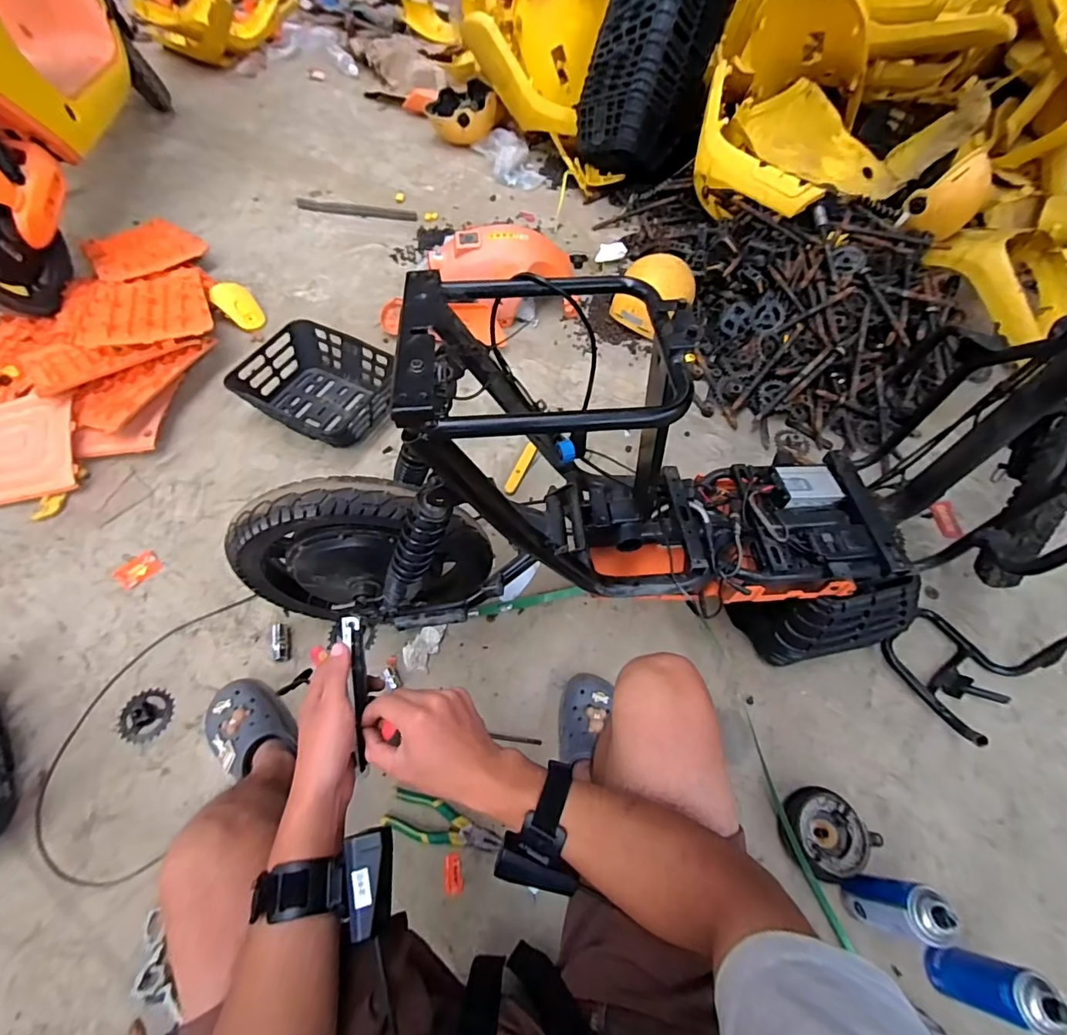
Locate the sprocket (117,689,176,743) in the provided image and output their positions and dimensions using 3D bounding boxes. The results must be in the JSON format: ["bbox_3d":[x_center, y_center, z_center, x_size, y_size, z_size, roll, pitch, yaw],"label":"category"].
[{"bbox_3d":[-0.670,0.341,0.862,0.087,0.013,0.085,1,62,-2],"label":"sprocket"}]

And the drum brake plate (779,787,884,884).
[{"bbox_3d":[0.462,0.505,0.797,0.139,0.062,0.117,41,66,19],"label":"drum brake plate"}]

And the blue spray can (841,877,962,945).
[{"bbox_3d":[0.501,0.540,0.696,0.054,0.165,0.065,13,60,4],"label":"blue spray can"}]

